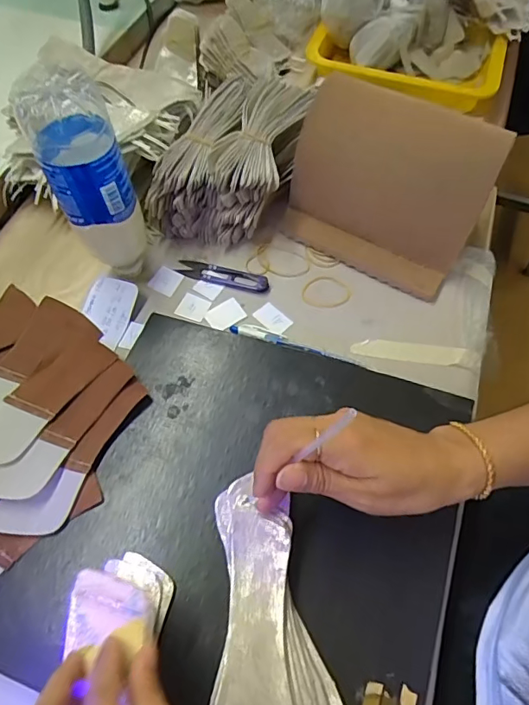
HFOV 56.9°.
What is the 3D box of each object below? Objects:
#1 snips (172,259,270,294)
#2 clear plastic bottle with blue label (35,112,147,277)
[{"bbox_3d":[-0.044,-0.082,0.514,0.100,0.007,0.022,17,63,9],"label":"snips"},{"bbox_3d":[-0.143,-0.133,0.438,0.058,0.187,0.052,-7,61,-4],"label":"clear plastic bottle with blue label"}]

